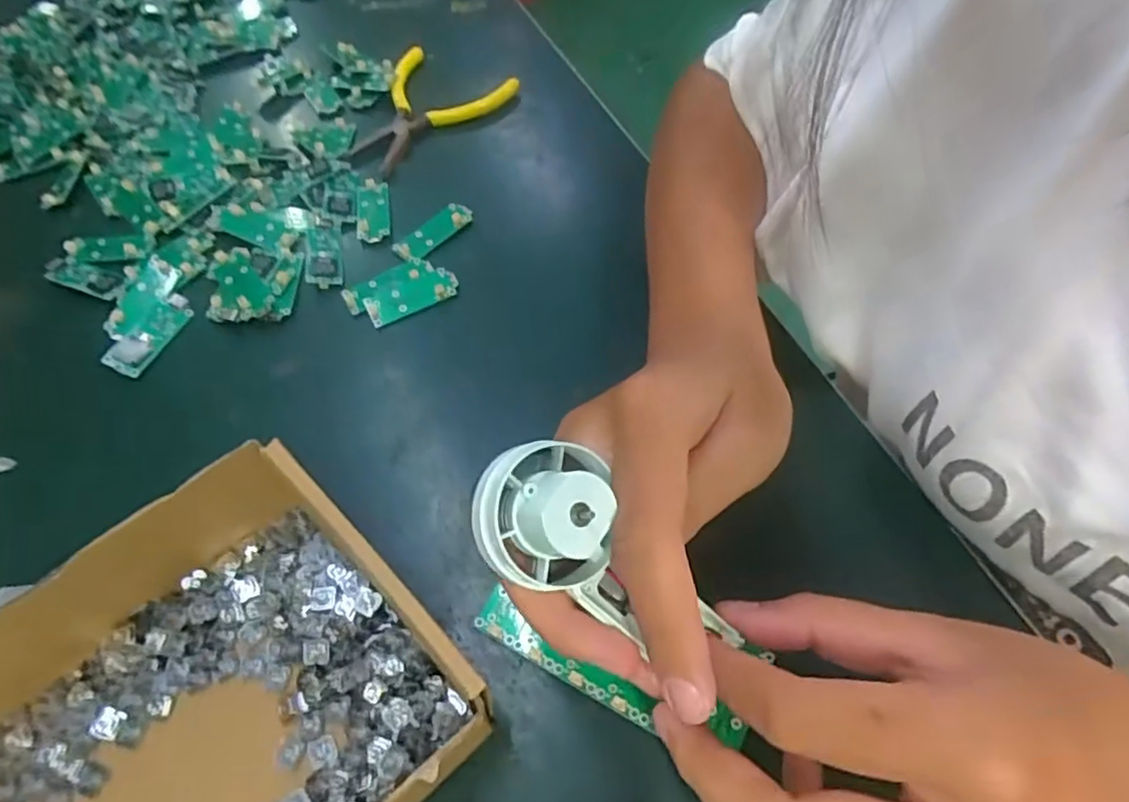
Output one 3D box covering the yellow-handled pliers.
[{"bbox_3d":[-0.097,-0.198,0.453,0.084,0.012,0.114,26,62,16],"label":"yellow-handled pliers"}]

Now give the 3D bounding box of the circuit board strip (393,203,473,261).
[{"bbox_3d":[-0.078,-0.103,0.396,0.019,0.008,0.051,40,66,22],"label":"circuit board strip"}]

